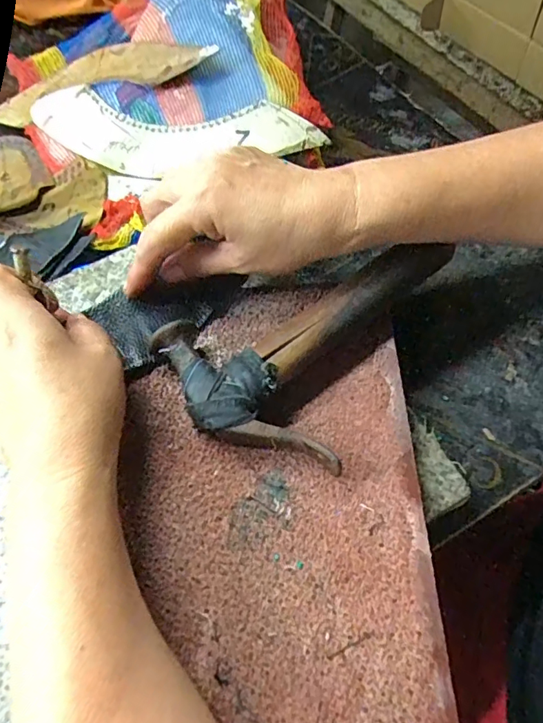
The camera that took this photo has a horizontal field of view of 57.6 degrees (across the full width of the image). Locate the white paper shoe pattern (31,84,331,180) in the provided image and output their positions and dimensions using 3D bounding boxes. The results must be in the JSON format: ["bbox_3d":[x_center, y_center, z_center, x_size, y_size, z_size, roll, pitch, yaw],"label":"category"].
[{"bbox_3d":[-0.088,-0.191,0.419,0.253,0.009,0.075,10,82,10],"label":"white paper shoe pattern"}]

